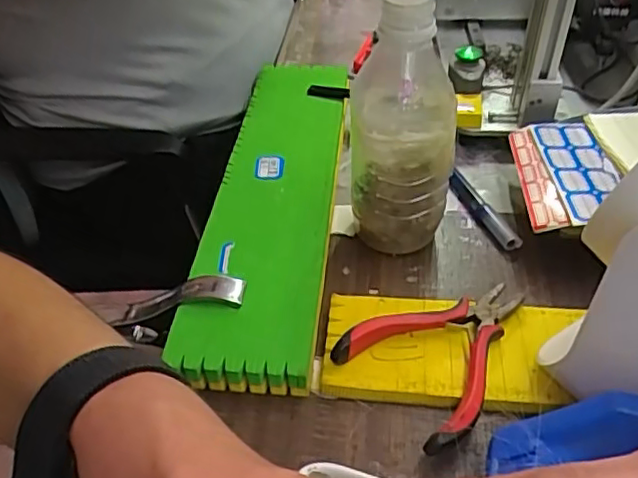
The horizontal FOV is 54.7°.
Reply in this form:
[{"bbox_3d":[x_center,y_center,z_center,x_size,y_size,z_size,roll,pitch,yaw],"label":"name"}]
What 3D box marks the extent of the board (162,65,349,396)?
[{"bbox_3d":[-0.029,-0.044,0.456,0.084,0.018,0.349,1,42,7],"label":"board"}]

